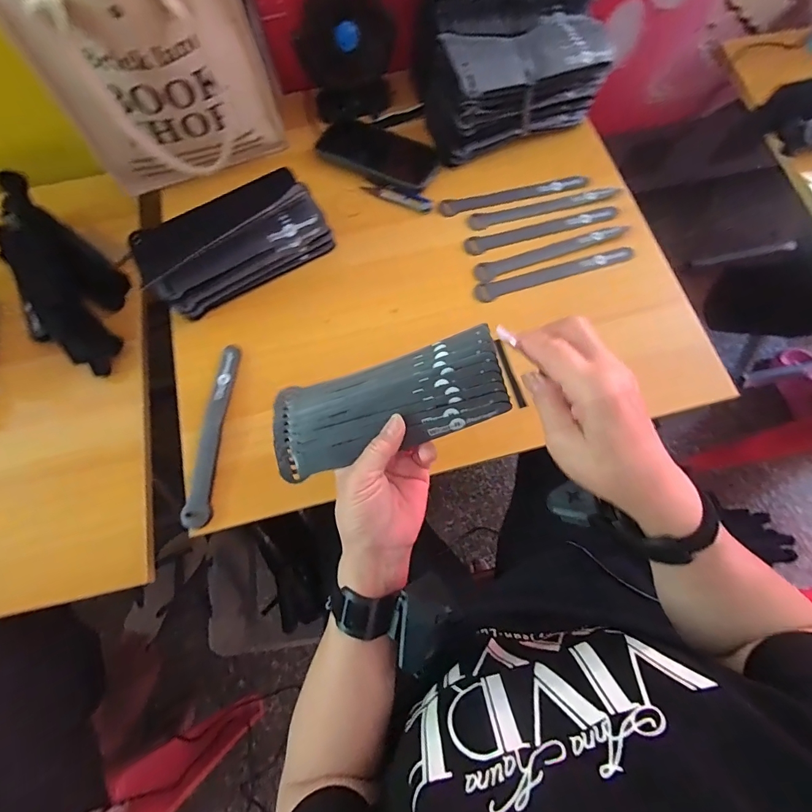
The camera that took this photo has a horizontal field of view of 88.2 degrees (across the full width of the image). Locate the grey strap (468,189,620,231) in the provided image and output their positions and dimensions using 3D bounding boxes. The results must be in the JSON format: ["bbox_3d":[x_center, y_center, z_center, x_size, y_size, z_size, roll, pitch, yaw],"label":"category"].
[{"bbox_3d":[0.176,-0.253,0.529,0.193,0.010,0.025,-12,72,-3],"label":"grey strap"}]

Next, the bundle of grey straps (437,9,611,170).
[{"bbox_3d":[0.141,-0.409,0.533,0.221,0.100,0.099,-23,73,-6],"label":"bundle of grey straps"}]

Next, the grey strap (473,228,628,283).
[{"bbox_3d":[0.173,-0.188,0.507,0.186,0.006,0.023,-19,80,-1],"label":"grey strap"}]

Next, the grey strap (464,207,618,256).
[{"bbox_3d":[0.171,-0.221,0.518,0.198,0.007,0.024,-15,72,-4],"label":"grey strap"}]

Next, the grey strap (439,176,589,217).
[{"bbox_3d":[0.137,-0.273,0.540,0.190,0.008,0.025,-12,71,-1],"label":"grey strap"}]

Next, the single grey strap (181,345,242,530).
[{"bbox_3d":[-0.205,0.026,0.442,0.025,0.013,0.195,3,72,2],"label":"single grey strap"}]

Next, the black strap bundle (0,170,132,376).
[{"bbox_3d":[-0.437,-0.159,0.523,0.117,0.052,0.268,-27,90,-8],"label":"black strap bundle"}]

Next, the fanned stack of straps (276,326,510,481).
[{"bbox_3d":[-0.019,-0.001,0.349,0.198,0.021,0.076,-18,71,14],"label":"fanned stack of straps"}]

